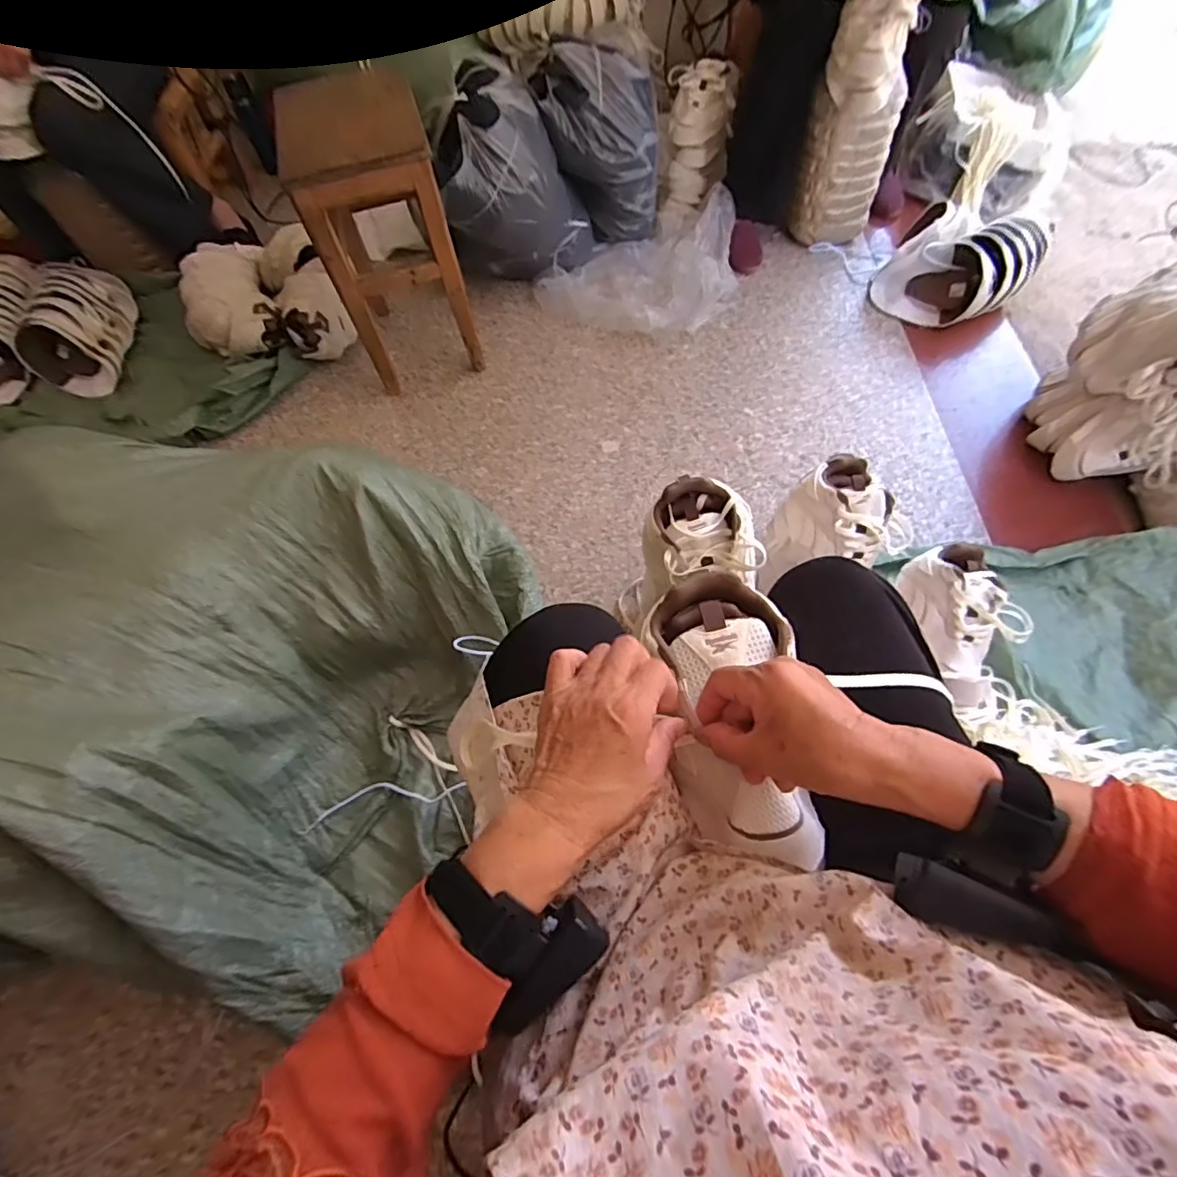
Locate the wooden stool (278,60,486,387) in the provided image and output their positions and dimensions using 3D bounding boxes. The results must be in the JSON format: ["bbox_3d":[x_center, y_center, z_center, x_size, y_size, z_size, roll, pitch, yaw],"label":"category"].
[{"bbox_3d":[-0.379,-0.670,1.068,0.219,0.397,0.319,-16,61,-5],"label":"wooden stool"}]

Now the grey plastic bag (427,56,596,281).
[{"bbox_3d":[-0.159,-0.867,1.220,0.319,0.339,0.297,-14,61,-4],"label":"grey plastic bag"}]

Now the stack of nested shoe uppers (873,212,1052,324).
[{"bbox_3d":[0.797,-0.662,1.183,0.328,0.136,0.136,2,61,5],"label":"stack of nested shoe uppers"}]

